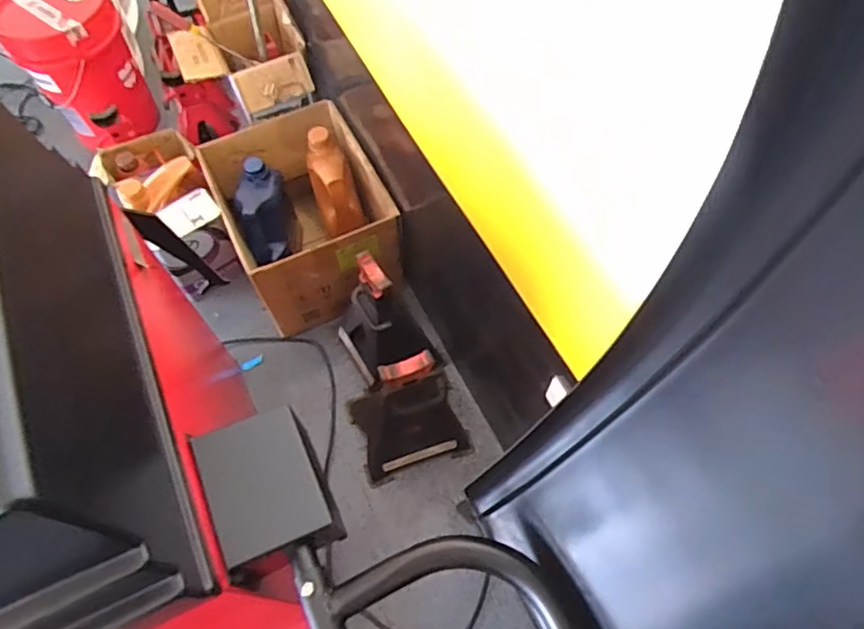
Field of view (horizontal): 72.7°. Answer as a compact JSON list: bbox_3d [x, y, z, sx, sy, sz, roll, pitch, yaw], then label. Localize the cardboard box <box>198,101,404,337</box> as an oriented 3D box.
[{"bbox_3d":[-0.306,-0.226,1.454,0.350,0.287,0.452,-24,64,-12],"label":"cardboard box"}]

